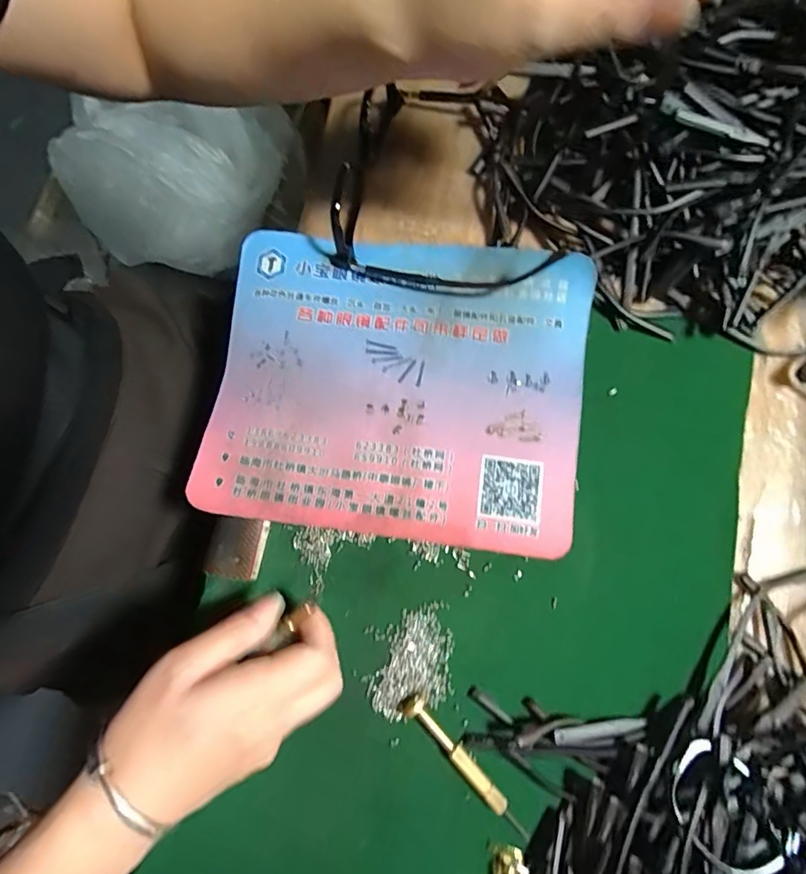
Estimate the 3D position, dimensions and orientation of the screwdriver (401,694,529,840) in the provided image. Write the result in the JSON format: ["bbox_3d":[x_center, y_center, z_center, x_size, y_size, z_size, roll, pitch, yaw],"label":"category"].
[{"bbox_3d":[0.036,0.184,0.270,0.012,0.011,0.094,-42,82,-6],"label":"screwdriver"}]

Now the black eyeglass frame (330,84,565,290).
[{"bbox_3d":[0.029,-0.172,0.324,0.140,0.034,0.146,8,80,2],"label":"black eyeglass frame"}]

